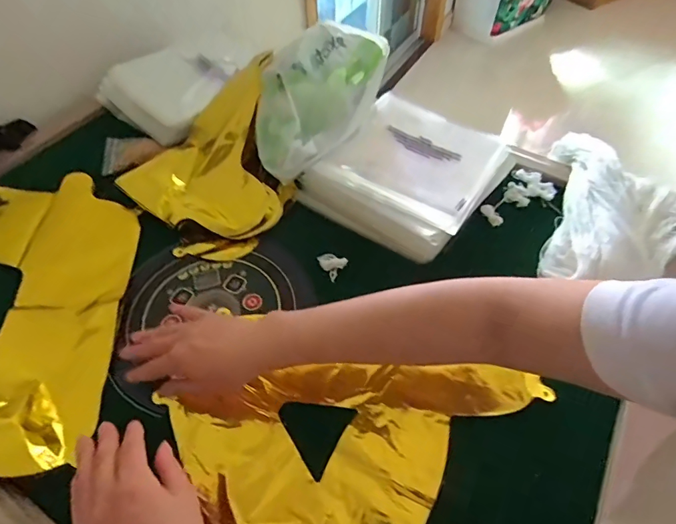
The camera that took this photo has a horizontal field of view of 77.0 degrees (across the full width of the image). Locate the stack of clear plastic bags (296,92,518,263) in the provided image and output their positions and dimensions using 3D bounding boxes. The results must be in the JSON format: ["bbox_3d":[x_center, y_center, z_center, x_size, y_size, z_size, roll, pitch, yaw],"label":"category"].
[{"bbox_3d":[0.104,-0.130,0.596,0.213,0.048,0.240,32,60,21],"label":"stack of clear plastic bags"}]

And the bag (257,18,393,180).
[{"bbox_3d":[-0.019,-0.243,0.601,0.119,0.111,0.263,17,55,12],"label":"bag"}]

